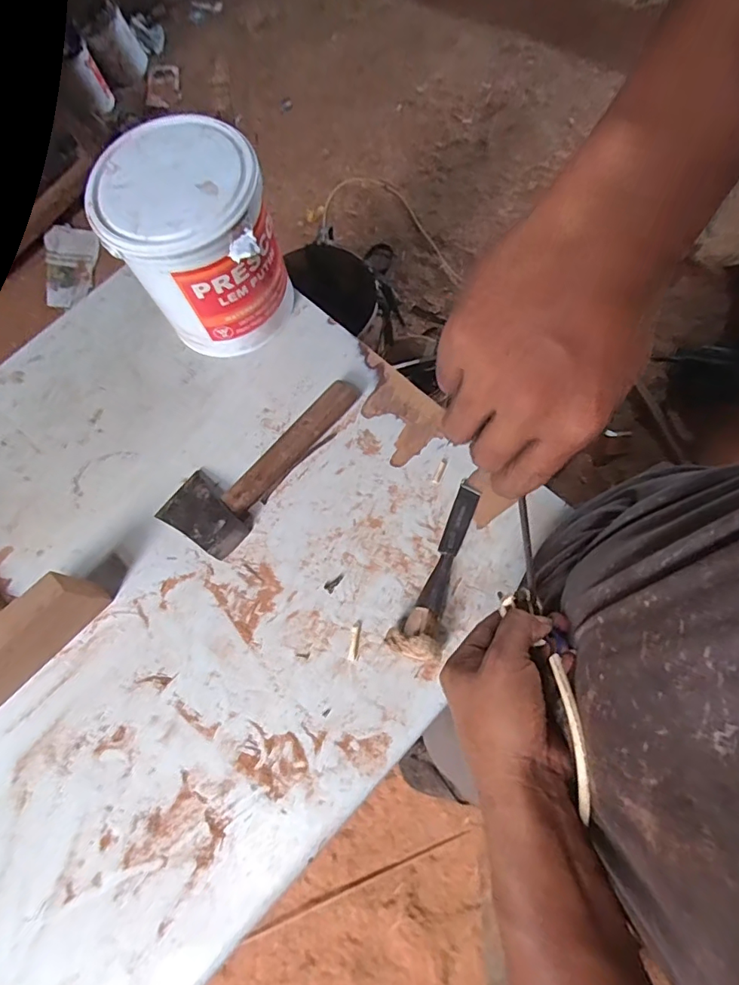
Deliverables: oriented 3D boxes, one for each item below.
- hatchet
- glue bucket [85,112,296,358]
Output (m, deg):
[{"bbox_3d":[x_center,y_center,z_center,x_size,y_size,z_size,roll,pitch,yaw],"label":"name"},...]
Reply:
[{"bbox_3d":[-0.135,-0.052,0.616,0.108,0.032,0.270,35,77,12],"label":"hatchet"},{"bbox_3d":[-0.192,-0.281,0.592,0.161,0.214,0.154,-1,72,2],"label":"glue bucket"}]

